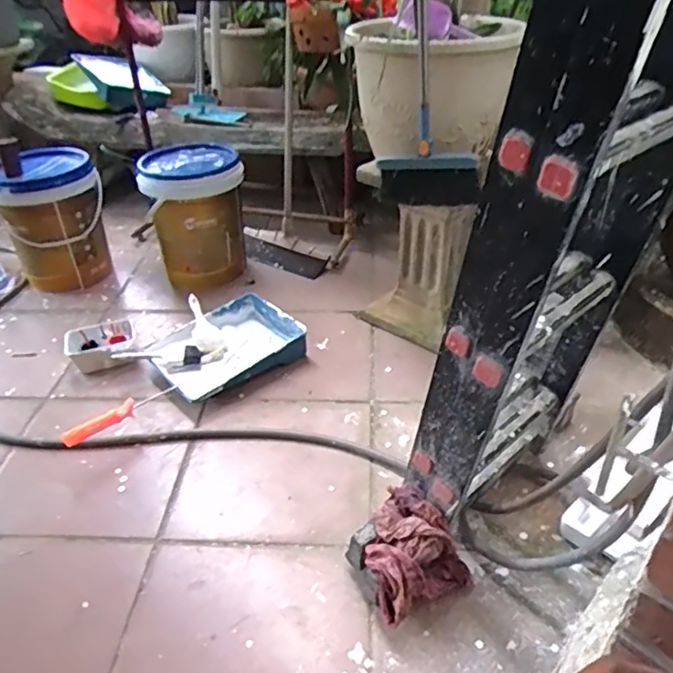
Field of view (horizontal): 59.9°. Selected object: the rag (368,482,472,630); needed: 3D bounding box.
[{"bbox_3d":[0.117,0.368,1.001,0.161,0.140,0.170,-18,39,-22],"label":"rag"}]

